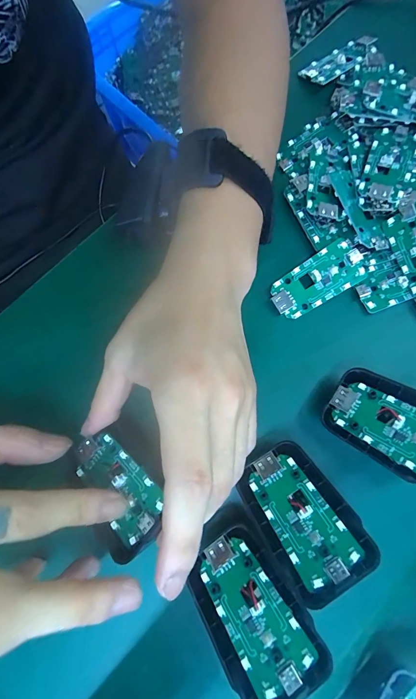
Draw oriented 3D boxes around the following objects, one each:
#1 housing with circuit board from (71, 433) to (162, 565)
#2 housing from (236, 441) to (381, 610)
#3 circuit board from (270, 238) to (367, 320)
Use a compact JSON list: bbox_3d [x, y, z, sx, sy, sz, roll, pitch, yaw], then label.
[{"bbox_3d":[-0.051,0.076,0.181,0.038,0.007,0.070,-42,59,-8],"label":"housing with circuit board"},{"bbox_3d":[0.047,0.085,0.170,0.043,0.008,0.070,-33,55,-2],"label":"housing"},{"bbox_3d":[0.074,-0.046,0.223,0.063,0.013,0.031,-33,78,-6],"label":"circuit board"}]

